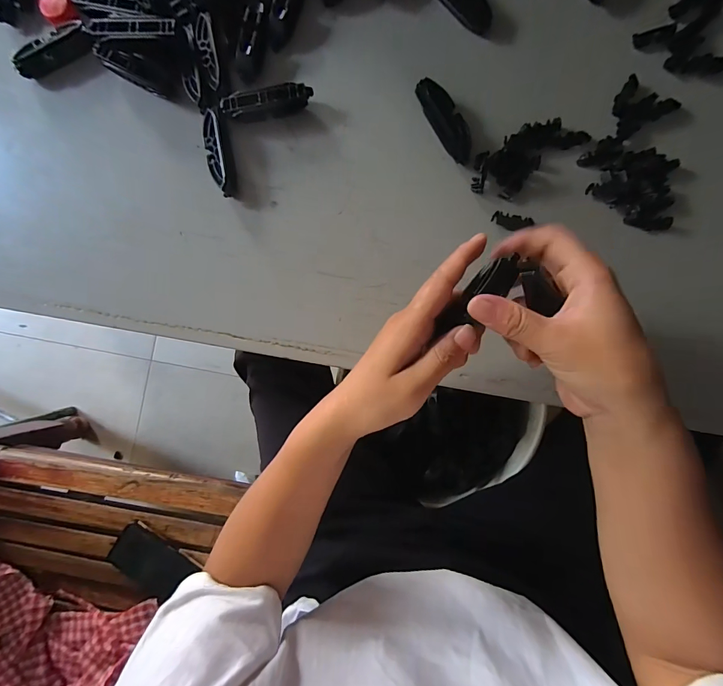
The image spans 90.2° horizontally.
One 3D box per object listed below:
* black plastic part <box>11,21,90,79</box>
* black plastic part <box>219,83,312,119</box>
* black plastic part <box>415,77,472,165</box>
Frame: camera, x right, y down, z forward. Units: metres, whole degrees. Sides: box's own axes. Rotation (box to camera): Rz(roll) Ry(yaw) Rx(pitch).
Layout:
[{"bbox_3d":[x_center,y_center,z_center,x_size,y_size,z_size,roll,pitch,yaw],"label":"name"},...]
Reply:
[{"bbox_3d":[-0.285,-0.269,0.331,0.071,0.012,0.026,-31,89,2],"label":"black plastic part"},{"bbox_3d":[-0.083,-0.213,0.320,0.078,0.017,0.015,-11,89,3],"label":"black plastic part"},{"bbox_3d":[0.073,-0.192,0.310,0.023,0.017,0.078,-30,89,2],"label":"black plastic part"}]

